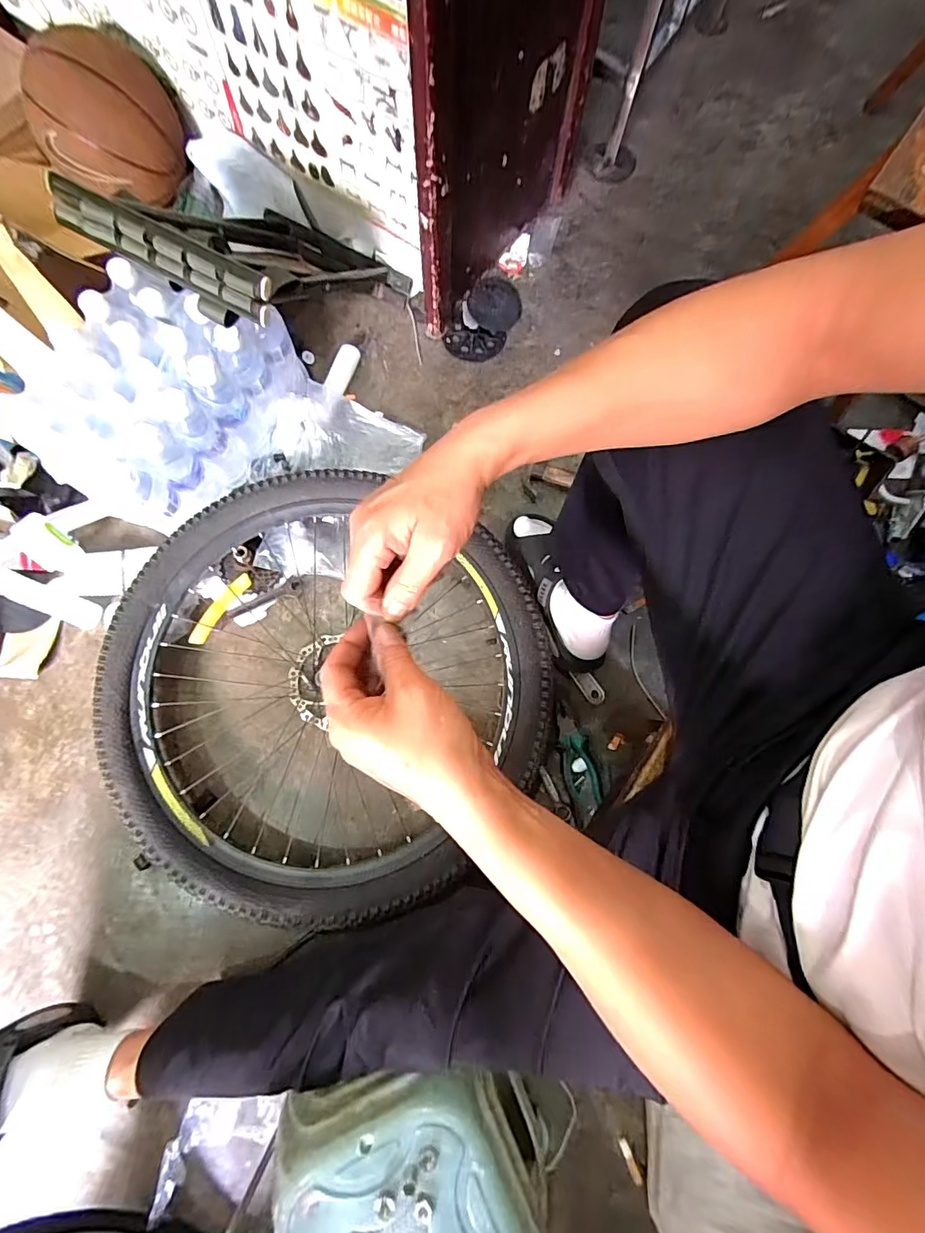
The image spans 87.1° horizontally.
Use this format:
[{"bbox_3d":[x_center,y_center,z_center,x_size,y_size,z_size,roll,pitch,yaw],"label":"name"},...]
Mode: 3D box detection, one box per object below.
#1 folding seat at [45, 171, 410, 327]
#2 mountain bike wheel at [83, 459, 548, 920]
[{"bbox_3d":[-0.326,-0.574,0.779,0.333,0.099,0.447,19,40,3],"label":"folding seat"},{"bbox_3d":[-0.206,0.098,0.743,0.609,0.102,0.612,0,77,-1],"label":"mountain bike wheel"}]

